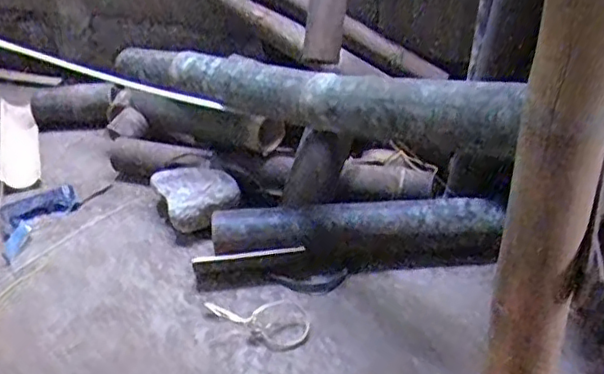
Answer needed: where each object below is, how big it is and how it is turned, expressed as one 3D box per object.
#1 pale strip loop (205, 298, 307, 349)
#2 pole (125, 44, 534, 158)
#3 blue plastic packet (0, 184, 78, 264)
[{"bbox_3d":[-0.053,0.163,0.840,0.143,0.022,0.064,22,43,28],"label":"pale strip loop"},{"bbox_3d":[-0.051,-0.136,0.881,0.071,0.094,0.853,-27,28,-29],"label":"pole"},{"bbox_3d":[-0.414,0.050,1.013,0.118,0.012,0.132,-16,39,-18],"label":"blue plastic packet"}]

